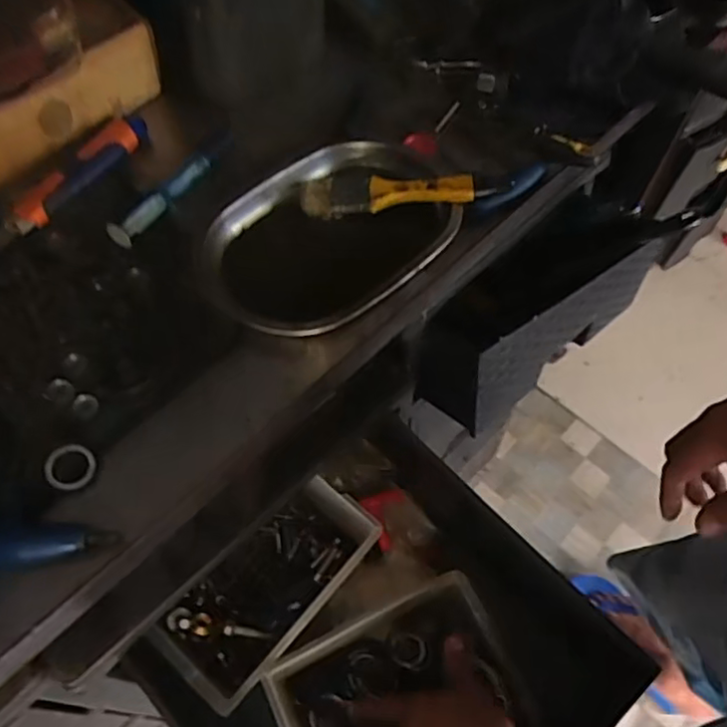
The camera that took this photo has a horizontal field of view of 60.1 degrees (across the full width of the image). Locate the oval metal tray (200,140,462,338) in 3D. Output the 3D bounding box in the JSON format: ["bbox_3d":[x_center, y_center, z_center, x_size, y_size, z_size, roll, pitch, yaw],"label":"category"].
[{"bbox_3d":[-0.022,-0.109,0.508,0.222,0.023,0.150,-36,67,-21],"label":"oval metal tray"}]

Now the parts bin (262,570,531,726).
[{"bbox_3d":[0.039,0.295,0.534,0.200,0.095,0.166,-24,62,-15],"label":"parts bin"}]

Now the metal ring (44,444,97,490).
[{"bbox_3d":[-0.191,0.067,0.408,0.030,0.006,0.031,1,59,-1],"label":"metal ring"}]

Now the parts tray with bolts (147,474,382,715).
[{"bbox_3d":[-0.083,0.207,0.576,0.101,0.086,0.198,38,65,19],"label":"parts tray with bolts"}]

